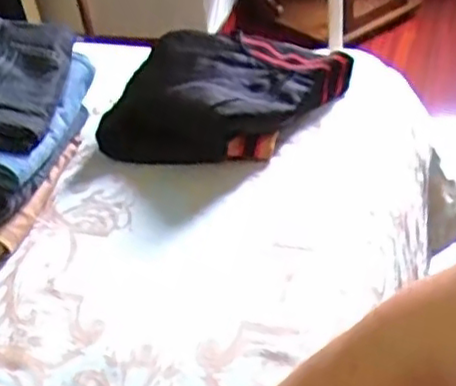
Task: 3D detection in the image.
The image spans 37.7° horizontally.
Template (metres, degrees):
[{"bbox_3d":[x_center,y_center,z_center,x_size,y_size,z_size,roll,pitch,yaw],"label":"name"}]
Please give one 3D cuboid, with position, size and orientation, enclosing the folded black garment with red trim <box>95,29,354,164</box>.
[{"bbox_3d":[-0.001,-0.124,0.872,0.273,0.091,0.225,6,40,17],"label":"folded black garment with red trim"}]

